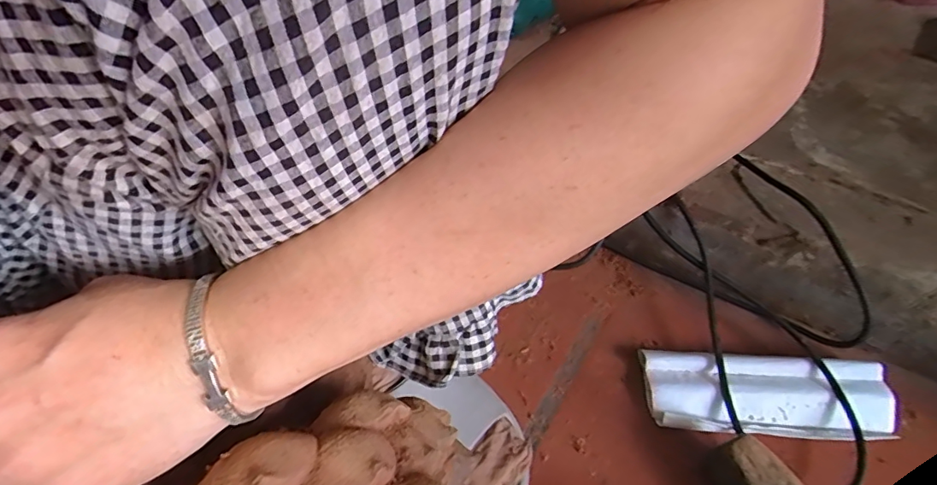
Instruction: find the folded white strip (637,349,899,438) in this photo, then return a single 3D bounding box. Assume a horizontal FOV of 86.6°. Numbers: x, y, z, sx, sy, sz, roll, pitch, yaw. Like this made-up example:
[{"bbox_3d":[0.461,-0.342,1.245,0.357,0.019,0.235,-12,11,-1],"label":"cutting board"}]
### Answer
[{"bbox_3d":[0.274,0.141,0.457,0.220,0.028,0.072,6,50,0],"label":"folded white strip"}]

